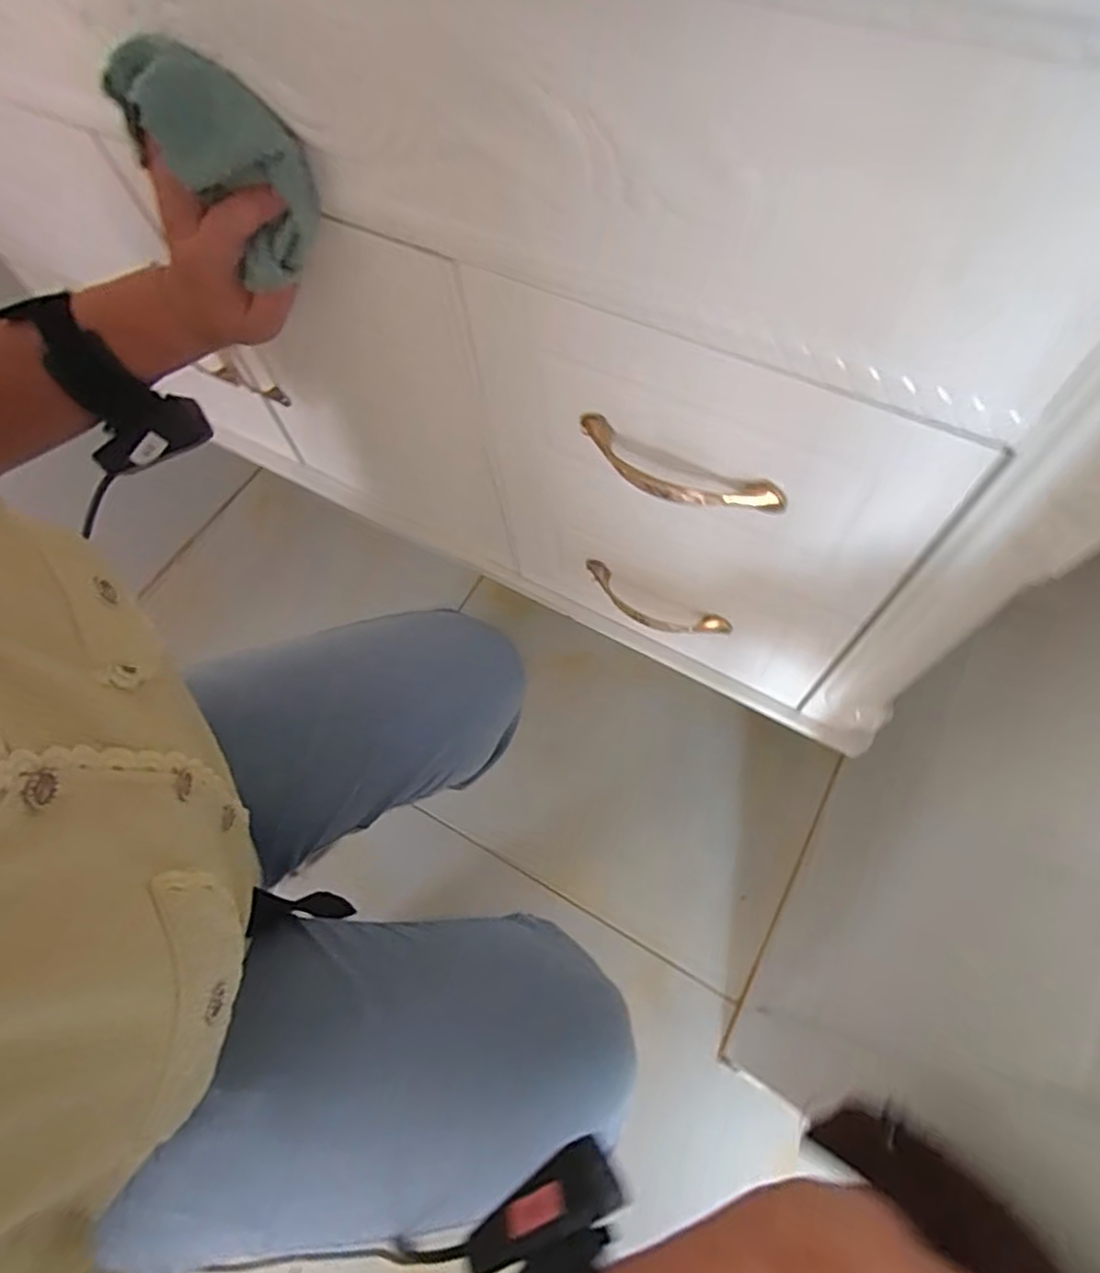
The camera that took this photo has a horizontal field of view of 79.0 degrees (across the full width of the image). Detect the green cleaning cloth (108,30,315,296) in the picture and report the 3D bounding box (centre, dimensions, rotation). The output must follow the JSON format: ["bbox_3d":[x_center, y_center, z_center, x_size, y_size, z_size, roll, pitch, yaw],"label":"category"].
[{"bbox_3d":[-0.151,-0.216,0.314,0.082,0.087,0.030,12,61,8],"label":"green cleaning cloth"}]

